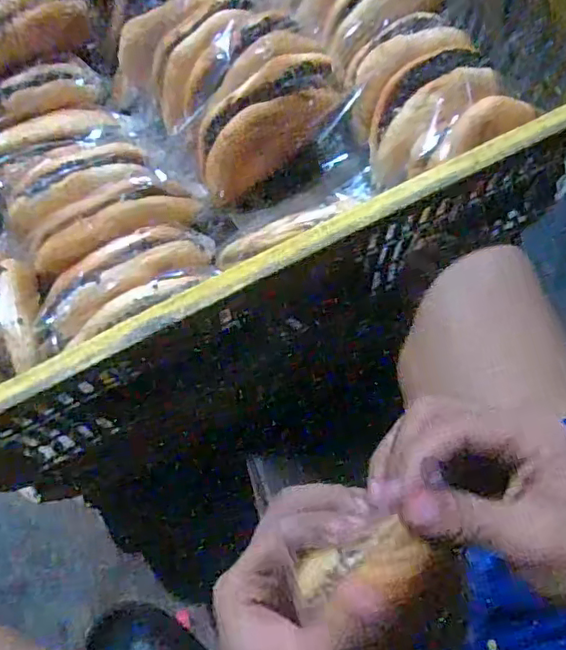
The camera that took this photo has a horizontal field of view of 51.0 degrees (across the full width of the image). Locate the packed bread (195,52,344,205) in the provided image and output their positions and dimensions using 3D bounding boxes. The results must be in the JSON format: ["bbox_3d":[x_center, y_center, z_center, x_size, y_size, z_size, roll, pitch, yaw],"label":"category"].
[{"bbox_3d":[-0.017,-0.175,0.516,0.142,0.070,0.061,-35,73,-12],"label":"packed bread"}]

